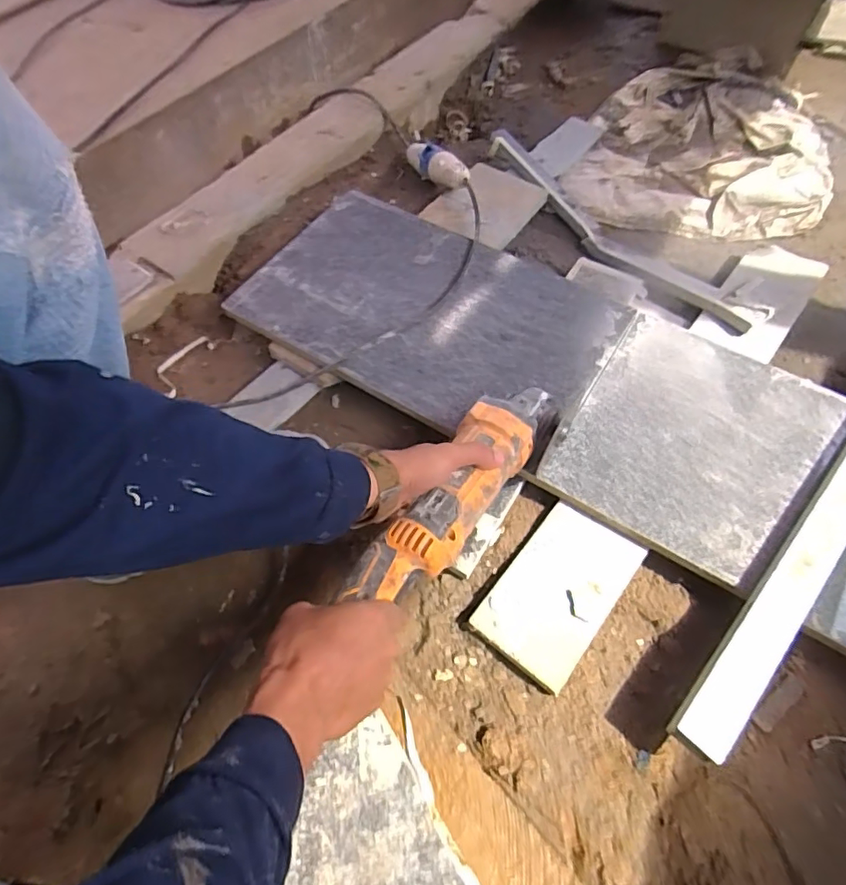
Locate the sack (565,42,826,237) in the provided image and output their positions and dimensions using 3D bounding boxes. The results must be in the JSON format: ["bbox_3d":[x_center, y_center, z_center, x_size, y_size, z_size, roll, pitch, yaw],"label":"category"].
[{"bbox_3d":[0.506,-0.545,0.971,0.390,0.045,0.575,23,62,14],"label":"sack"}]

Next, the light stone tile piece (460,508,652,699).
[{"bbox_3d":[0.135,0.150,0.560,0.101,0.024,0.171,35,66,20],"label":"light stone tile piece"}]

